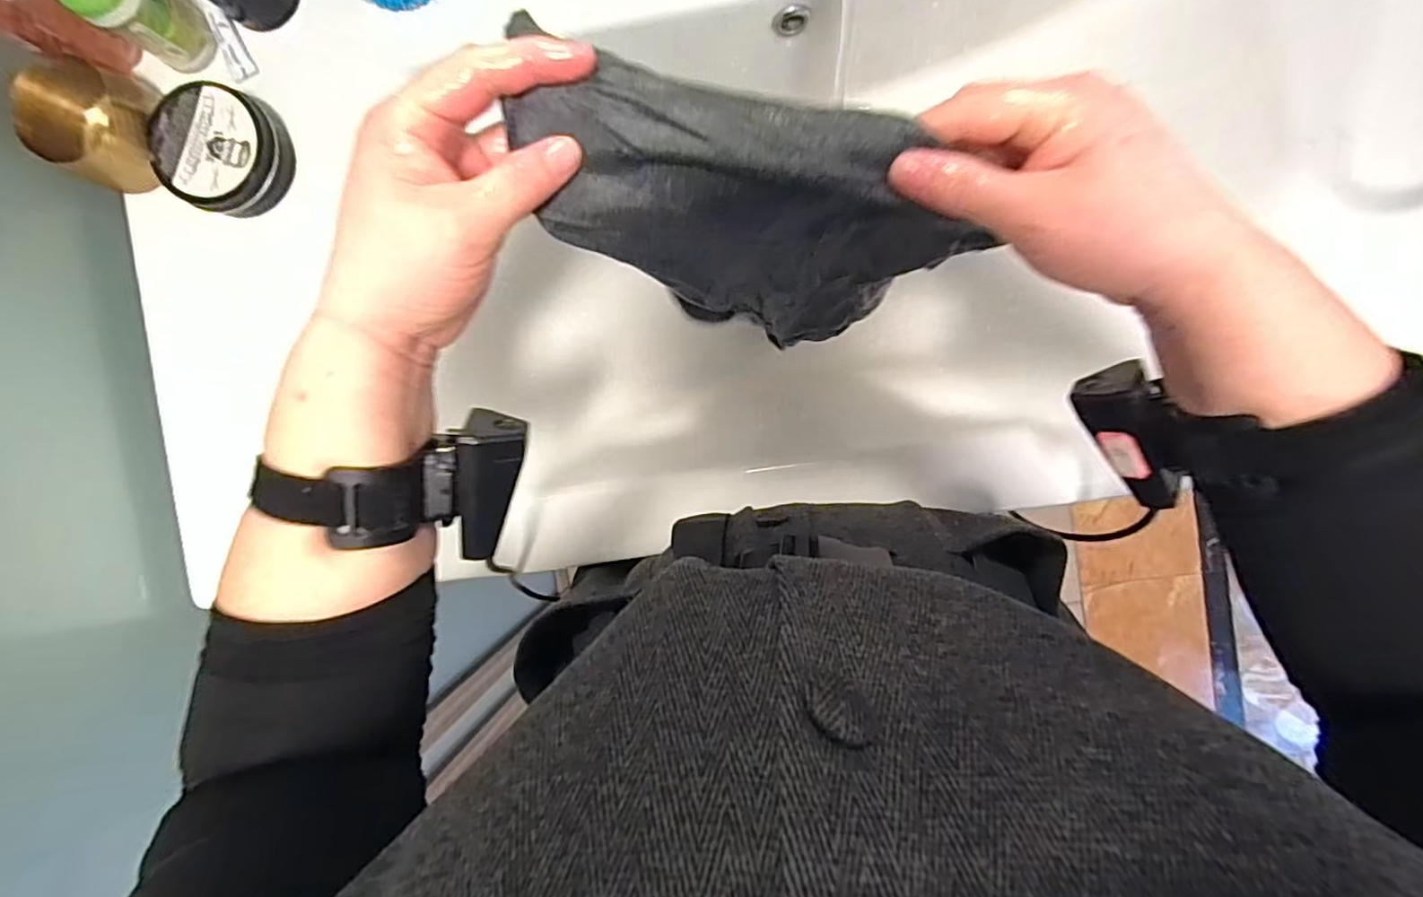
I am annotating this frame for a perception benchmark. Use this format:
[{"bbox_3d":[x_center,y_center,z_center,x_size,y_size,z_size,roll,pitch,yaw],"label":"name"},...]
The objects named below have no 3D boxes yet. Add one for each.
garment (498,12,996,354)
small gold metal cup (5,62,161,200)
[{"bbox_3d":[0.026,-0.111,0.353,0.189,0.231,0.065,12,93,4],"label":"garment"},{"bbox_3d":[-0.423,-0.224,0.425,0.071,0.049,0.076,0,93,5],"label":"small gold metal cup"}]

